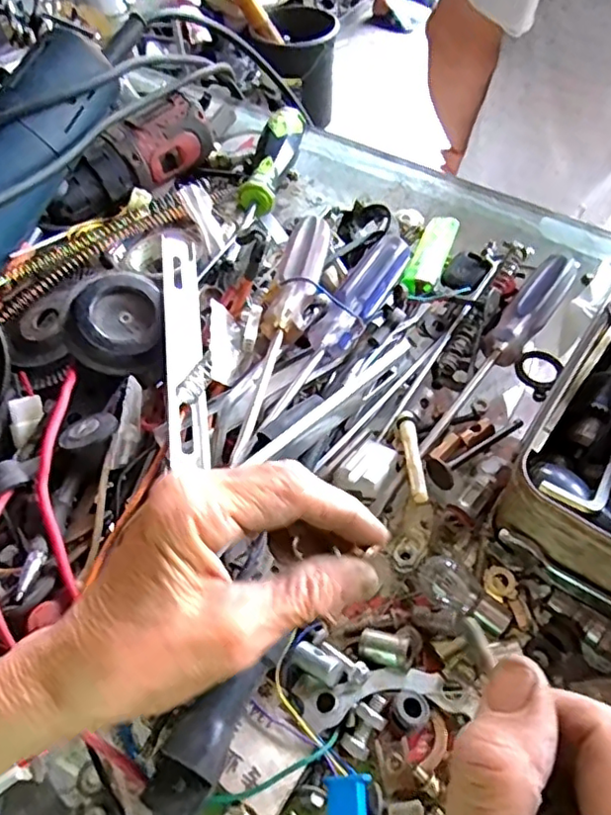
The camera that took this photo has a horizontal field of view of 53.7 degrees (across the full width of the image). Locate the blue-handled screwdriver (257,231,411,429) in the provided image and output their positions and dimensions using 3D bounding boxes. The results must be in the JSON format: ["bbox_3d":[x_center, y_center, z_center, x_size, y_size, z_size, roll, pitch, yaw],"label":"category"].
[{"bbox_3d":[0.021,-0.049,0.354,0.023,0.021,0.149,27,62,21],"label":"blue-handled screwdriver"}]

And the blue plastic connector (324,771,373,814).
[{"bbox_3d":[0.017,0.160,0.242,0.018,0.009,0.022,-4,55,2],"label":"blue plastic connector"}]

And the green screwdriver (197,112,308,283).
[{"bbox_3d":[-0.039,-0.165,0.461,0.026,0.034,0.199,13,58,13],"label":"green screwdriver"}]

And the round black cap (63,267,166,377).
[{"bbox_3d":[-0.109,-0.051,0.347,0.055,0.024,0.062,-3,56,3],"label":"round black cap"}]

